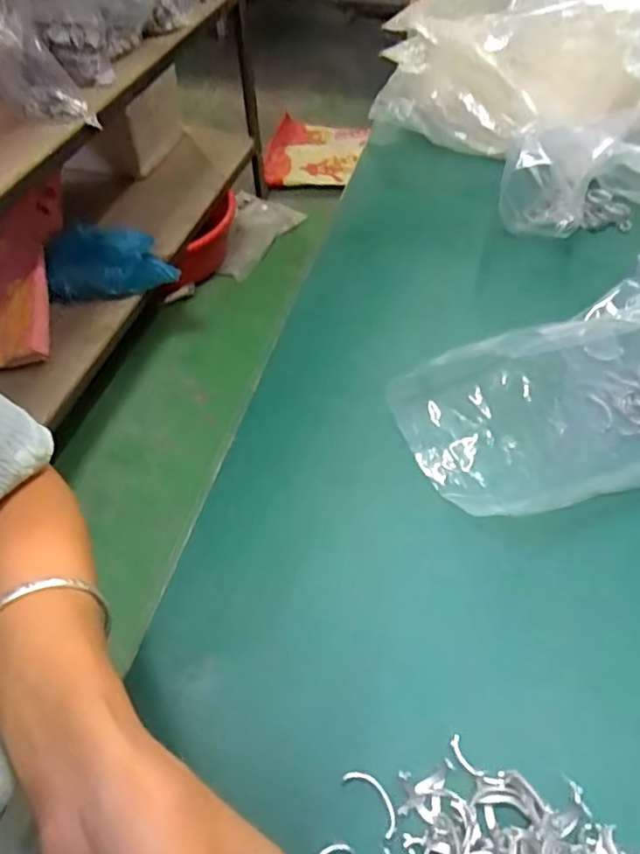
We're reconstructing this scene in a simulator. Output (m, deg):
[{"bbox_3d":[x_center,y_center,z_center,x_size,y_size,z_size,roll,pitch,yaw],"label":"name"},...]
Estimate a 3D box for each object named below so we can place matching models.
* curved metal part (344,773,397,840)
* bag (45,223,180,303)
[{"bbox_3d":[0.027,0.185,0.304,0.013,0.004,0.034,-33,59,-24],"label":"curved metal part"},{"bbox_3d":[-0.451,-0.347,1.314,0.262,0.145,0.113,7,52,7],"label":"bag"}]

